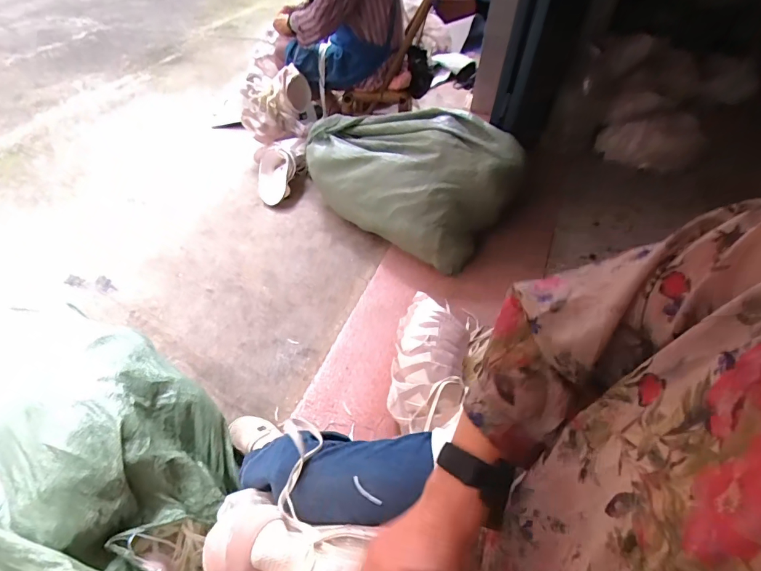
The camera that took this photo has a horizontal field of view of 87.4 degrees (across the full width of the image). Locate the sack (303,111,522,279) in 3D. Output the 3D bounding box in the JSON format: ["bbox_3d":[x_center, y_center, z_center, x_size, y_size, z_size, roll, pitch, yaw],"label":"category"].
[{"bbox_3d":[0.076,-0.384,1.336,0.673,0.335,0.395,32,56,24],"label":"sack"}]

